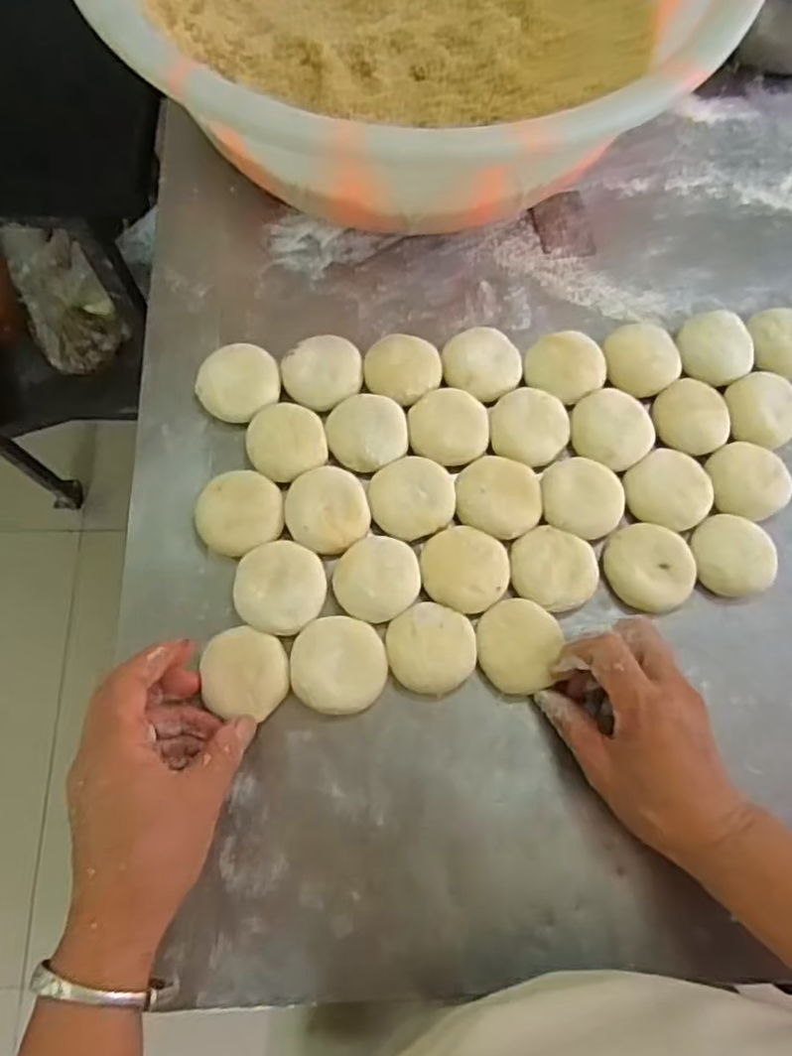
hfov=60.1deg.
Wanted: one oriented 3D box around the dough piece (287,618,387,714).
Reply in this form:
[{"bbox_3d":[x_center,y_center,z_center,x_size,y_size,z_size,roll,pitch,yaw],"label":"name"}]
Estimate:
[{"bbox_3d":[-0.036,0.086,0.430,0.058,0.022,0.057,0,74,-2],"label":"dough piece"}]

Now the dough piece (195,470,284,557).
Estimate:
[{"bbox_3d":[-0.106,-0.010,0.466,0.057,0.021,0.055,0,74,-2],"label":"dough piece"}]

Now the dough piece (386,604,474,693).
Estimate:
[{"bbox_3d":[0.023,0.077,0.438,0.054,0.022,0.055,0,74,-2],"label":"dough piece"}]

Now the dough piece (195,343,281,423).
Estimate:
[{"bbox_3d":[-0.112,-0.103,0.491,0.055,0.020,0.054,0,74,-2],"label":"dough piece"}]

